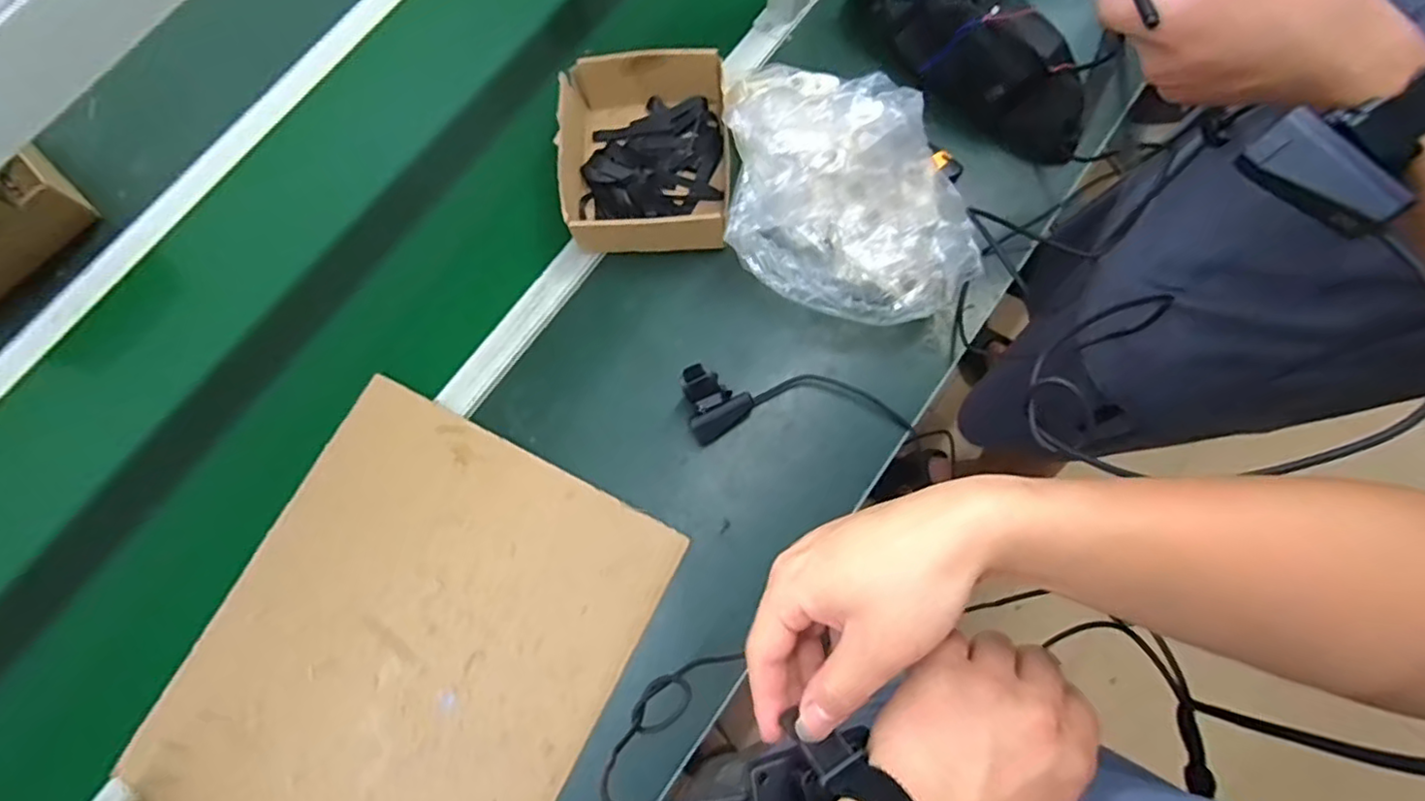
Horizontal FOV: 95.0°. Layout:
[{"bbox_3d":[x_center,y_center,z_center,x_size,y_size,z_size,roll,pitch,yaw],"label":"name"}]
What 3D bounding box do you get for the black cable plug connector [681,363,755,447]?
[{"bbox_3d":[0.002,-0.001,0.685,0.068,0.081,0.063,-31,77,-8],"label":"black cable plug connector"}]

